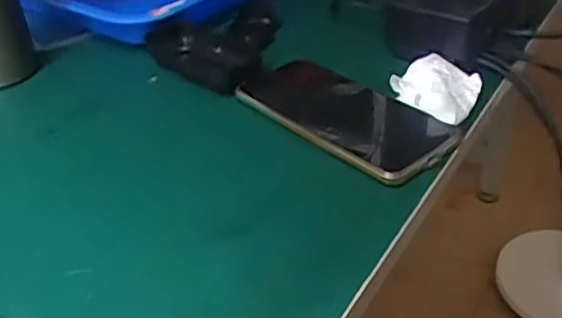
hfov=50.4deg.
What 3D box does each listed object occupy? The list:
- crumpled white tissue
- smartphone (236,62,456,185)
[{"bbox_3d":[0.113,-0.053,0.440,0.061,0.017,0.071,22,42,28],"label":"crumpled white tissue"},{"bbox_3d":[0.045,-0.036,0.430,0.077,0.009,0.162,-30,44,-32],"label":"smartphone"}]

